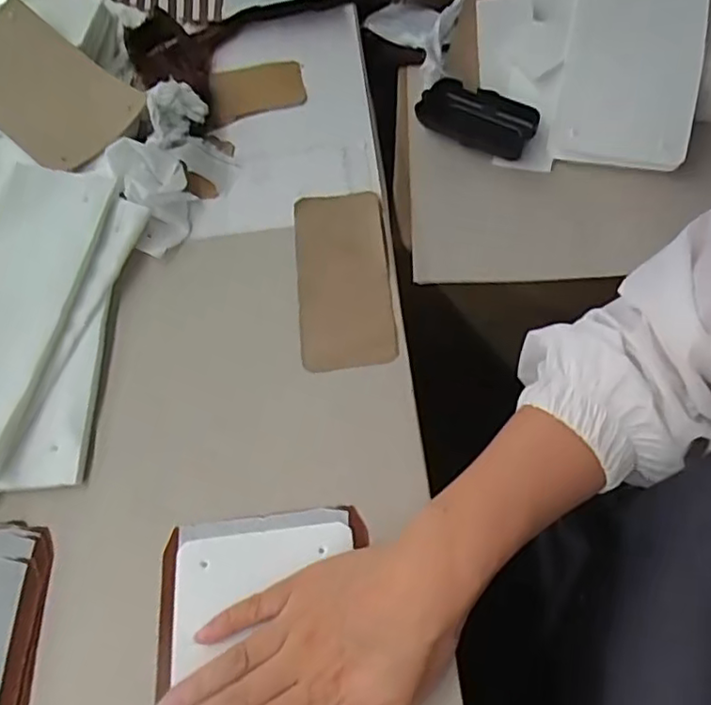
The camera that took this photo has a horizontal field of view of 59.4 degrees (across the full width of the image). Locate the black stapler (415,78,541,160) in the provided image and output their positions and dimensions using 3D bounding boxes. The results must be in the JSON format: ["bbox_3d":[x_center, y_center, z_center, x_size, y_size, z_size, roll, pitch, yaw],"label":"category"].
[{"bbox_3d":[0.111,-0.217,0.571,0.107,0.025,0.053,21,64,16],"label":"black stapler"}]

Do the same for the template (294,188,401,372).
[{"bbox_3d":[-0.010,-0.062,0.486,0.071,0.007,0.161,-8,61,5],"label":"template"}]

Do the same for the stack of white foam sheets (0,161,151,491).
[{"bbox_3d":[-0.253,-0.028,0.466,0.149,0.034,0.263,1,60,6],"label":"stack of white foam sheets"}]

